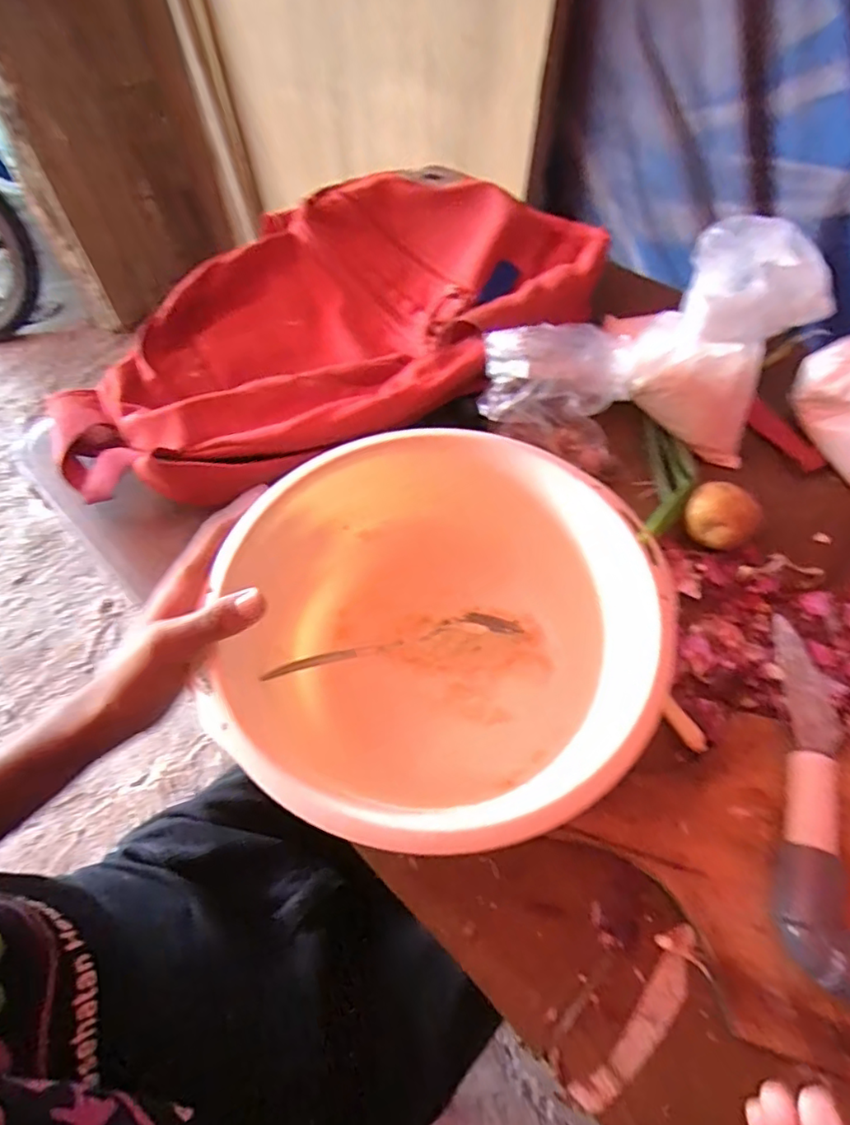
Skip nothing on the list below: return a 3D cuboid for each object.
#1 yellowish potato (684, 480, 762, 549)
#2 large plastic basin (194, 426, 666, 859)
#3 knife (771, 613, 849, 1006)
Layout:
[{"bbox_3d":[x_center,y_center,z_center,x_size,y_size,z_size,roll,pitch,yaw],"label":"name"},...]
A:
[{"bbox_3d":[0.217,-0.032,0.418,0.040,0.038,0.047,-37,64,-20],"label":"yellowish potato"},{"bbox_3d":[0.002,0.045,0.352,0.229,0.108,0.229,-1,58,1],"label":"large plastic basin"},{"bbox_3d":[0.219,0.119,0.312,0.043,0.031,0.197,17,59,11],"label":"knife"}]

